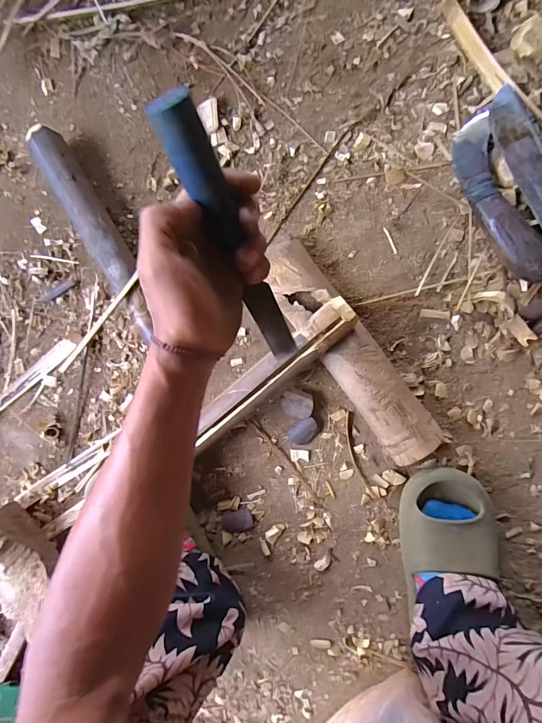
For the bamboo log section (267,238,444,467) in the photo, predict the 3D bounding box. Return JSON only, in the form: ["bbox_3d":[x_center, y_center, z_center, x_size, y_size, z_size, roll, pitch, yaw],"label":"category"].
[{"bbox_3d":[0.094,-0.017,0.475,0.075,0.047,0.315,-37,86,7],"label":"bamboo log section"}]

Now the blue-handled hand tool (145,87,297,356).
[{"bbox_3d":[-0.021,-0.075,0.278,0.024,0.221,0.017,-17,53,8],"label":"blue-handled hand tool"}]

